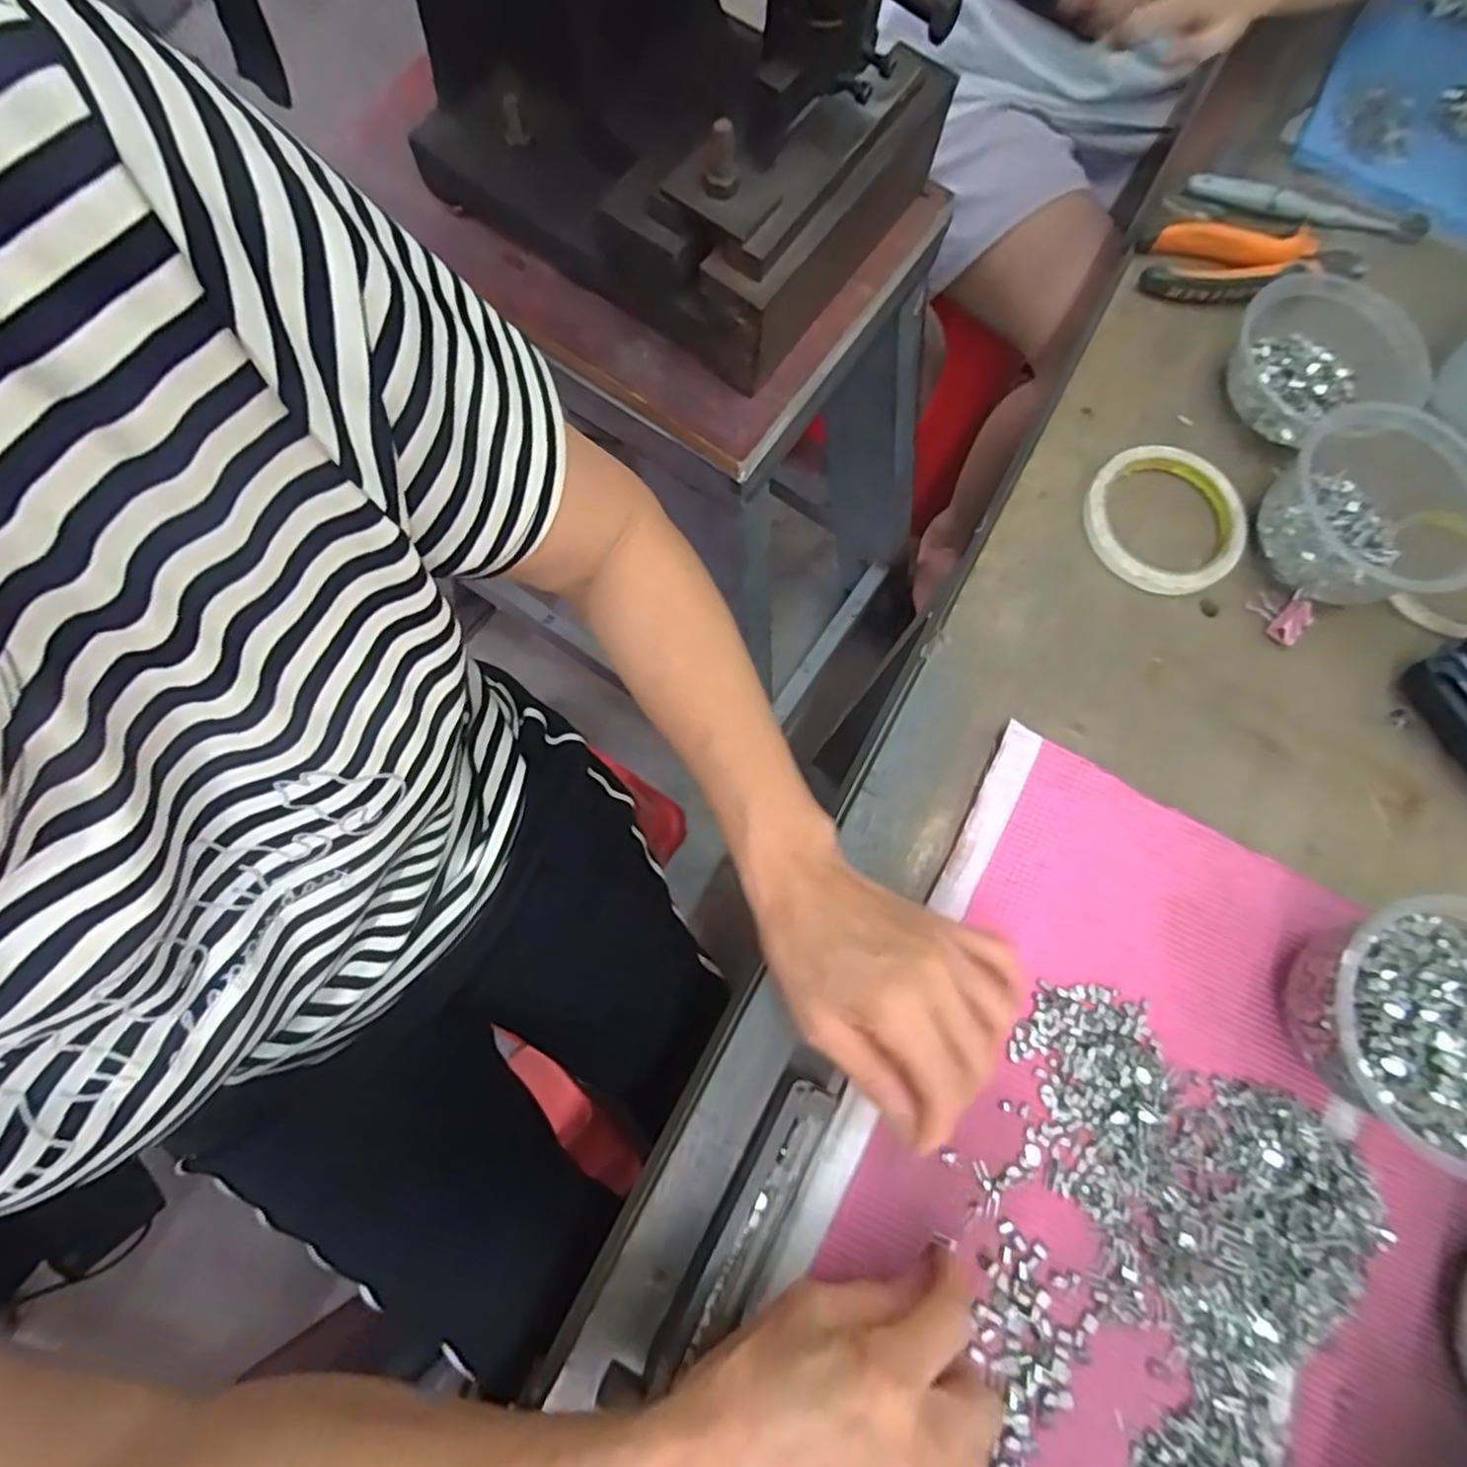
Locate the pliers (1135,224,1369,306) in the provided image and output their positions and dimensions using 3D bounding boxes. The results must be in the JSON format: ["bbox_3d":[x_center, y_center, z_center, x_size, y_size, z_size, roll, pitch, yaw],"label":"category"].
[{"bbox_3d":[0.353,-0.316,0.481,0.144,0.023,0.050,7,76,-2],"label":"pliers"}]

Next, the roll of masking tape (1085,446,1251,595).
[{"bbox_3d":[0.270,-0.134,0.437,0.097,0.008,0.097,1,76,-4],"label":"roll of masking tape"}]

